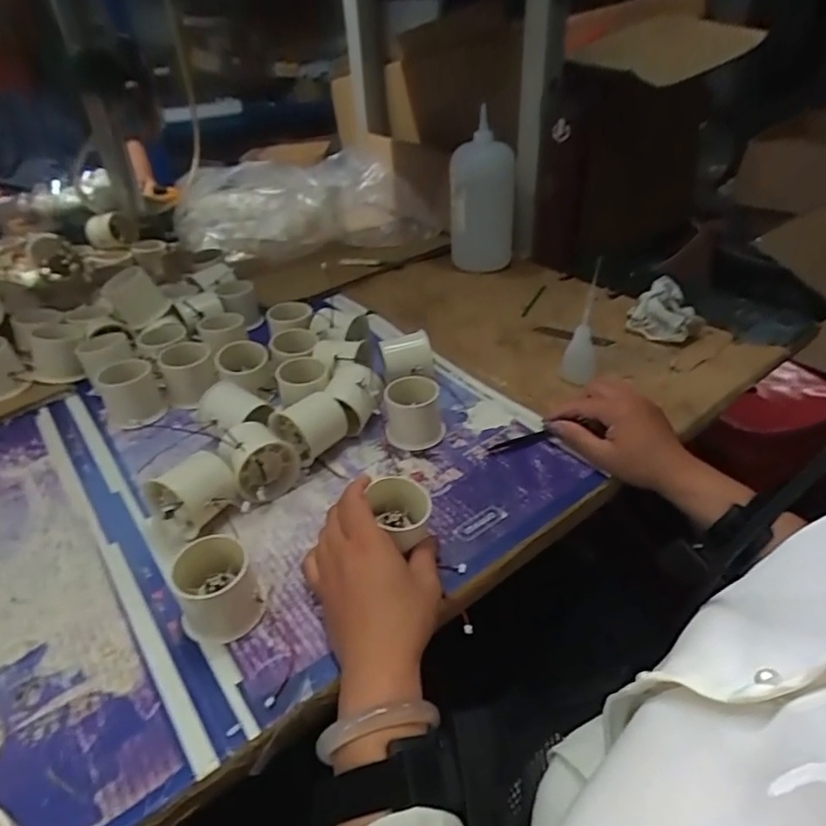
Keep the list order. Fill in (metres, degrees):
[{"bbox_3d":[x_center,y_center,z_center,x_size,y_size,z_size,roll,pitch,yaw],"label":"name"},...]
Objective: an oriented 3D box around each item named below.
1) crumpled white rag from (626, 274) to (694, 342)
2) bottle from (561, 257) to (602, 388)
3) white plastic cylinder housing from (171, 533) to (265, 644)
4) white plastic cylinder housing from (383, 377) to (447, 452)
[{"bbox_3d":[0.309,-0.130,0.693,0.074,0.045,0.094,17,42,22],"label":"crumpled white rag"},{"bbox_3d":[0.179,-0.088,0.581,0.032,0.125,0.041,11,40,15],"label":"bottle"},{"bbox_3d":[-0.136,0.122,0.386,0.051,0.048,0.053,-1,38,1],"label":"white plastic cylinder housing"},{"bbox_3d":[0.001,0.000,0.537,0.054,0.051,0.051,-5,38,-4],"label":"white plastic cylinder housing"}]

